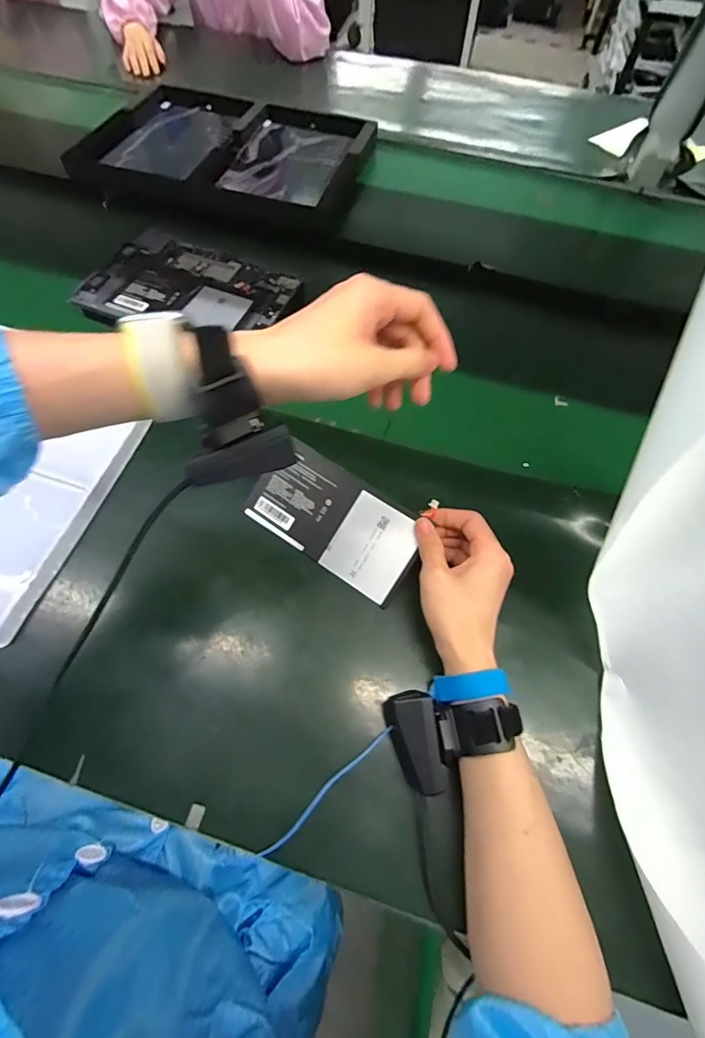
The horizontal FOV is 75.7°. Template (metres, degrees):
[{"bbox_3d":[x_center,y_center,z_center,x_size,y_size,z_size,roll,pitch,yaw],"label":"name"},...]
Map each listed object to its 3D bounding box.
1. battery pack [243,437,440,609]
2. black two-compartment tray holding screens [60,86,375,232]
[{"bbox_3d":[-0.017,-0.001,0.434,0.168,0.005,0.090,33,95,14],"label":"battery pack"},{"bbox_3d":[-0.203,-0.602,0.747,0.442,0.045,0.302,17,64,8],"label":"black two-compartment tray holding screens"}]

